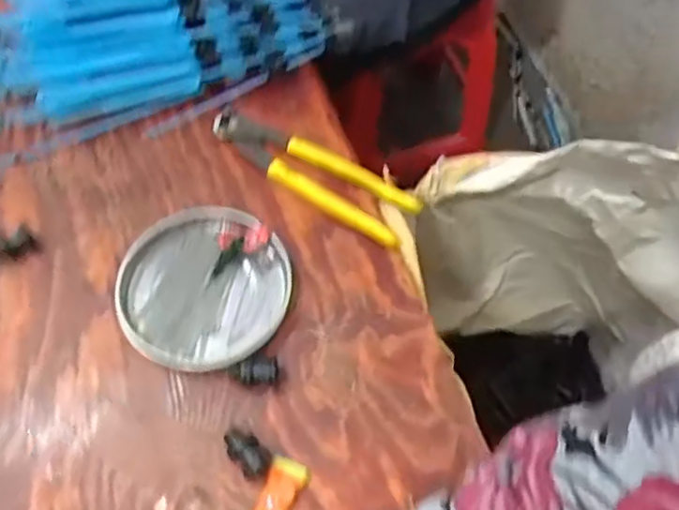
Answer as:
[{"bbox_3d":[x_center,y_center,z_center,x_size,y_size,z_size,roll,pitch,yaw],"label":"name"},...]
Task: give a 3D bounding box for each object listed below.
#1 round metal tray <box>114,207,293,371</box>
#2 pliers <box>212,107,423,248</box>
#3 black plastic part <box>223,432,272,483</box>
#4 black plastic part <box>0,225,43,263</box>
[{"bbox_3d":[-0.111,0.025,0.527,0.133,0.017,0.138,1,60,-1],"label":"round metal tray"},{"bbox_3d":[-0.024,-0.076,0.579,0.198,0.019,0.055,31,64,15],"label":"pliers"},{"bbox_3d":[-0.064,0.139,0.456,0.022,0.017,0.039,-35,67,-20],"label":"black plastic part"},{"bbox_3d":[-0.270,-0.007,0.535,0.038,0.023,0.018,-29,65,-17],"label":"black plastic part"}]

